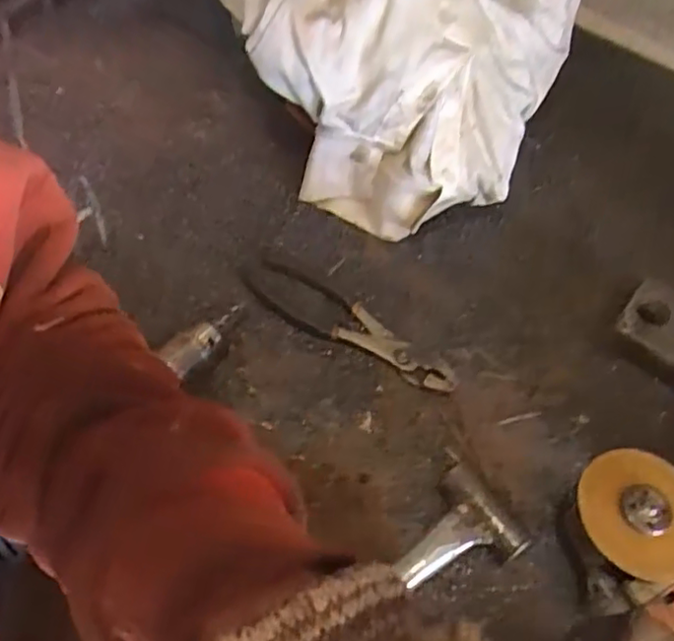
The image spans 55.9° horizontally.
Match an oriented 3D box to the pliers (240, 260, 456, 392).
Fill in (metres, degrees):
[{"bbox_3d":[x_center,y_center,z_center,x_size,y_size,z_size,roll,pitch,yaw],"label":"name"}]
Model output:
[{"bbox_3d":[0.011,0.001,0.537,0.195,0.013,0.051,27,59,11],"label":"pliers"}]

